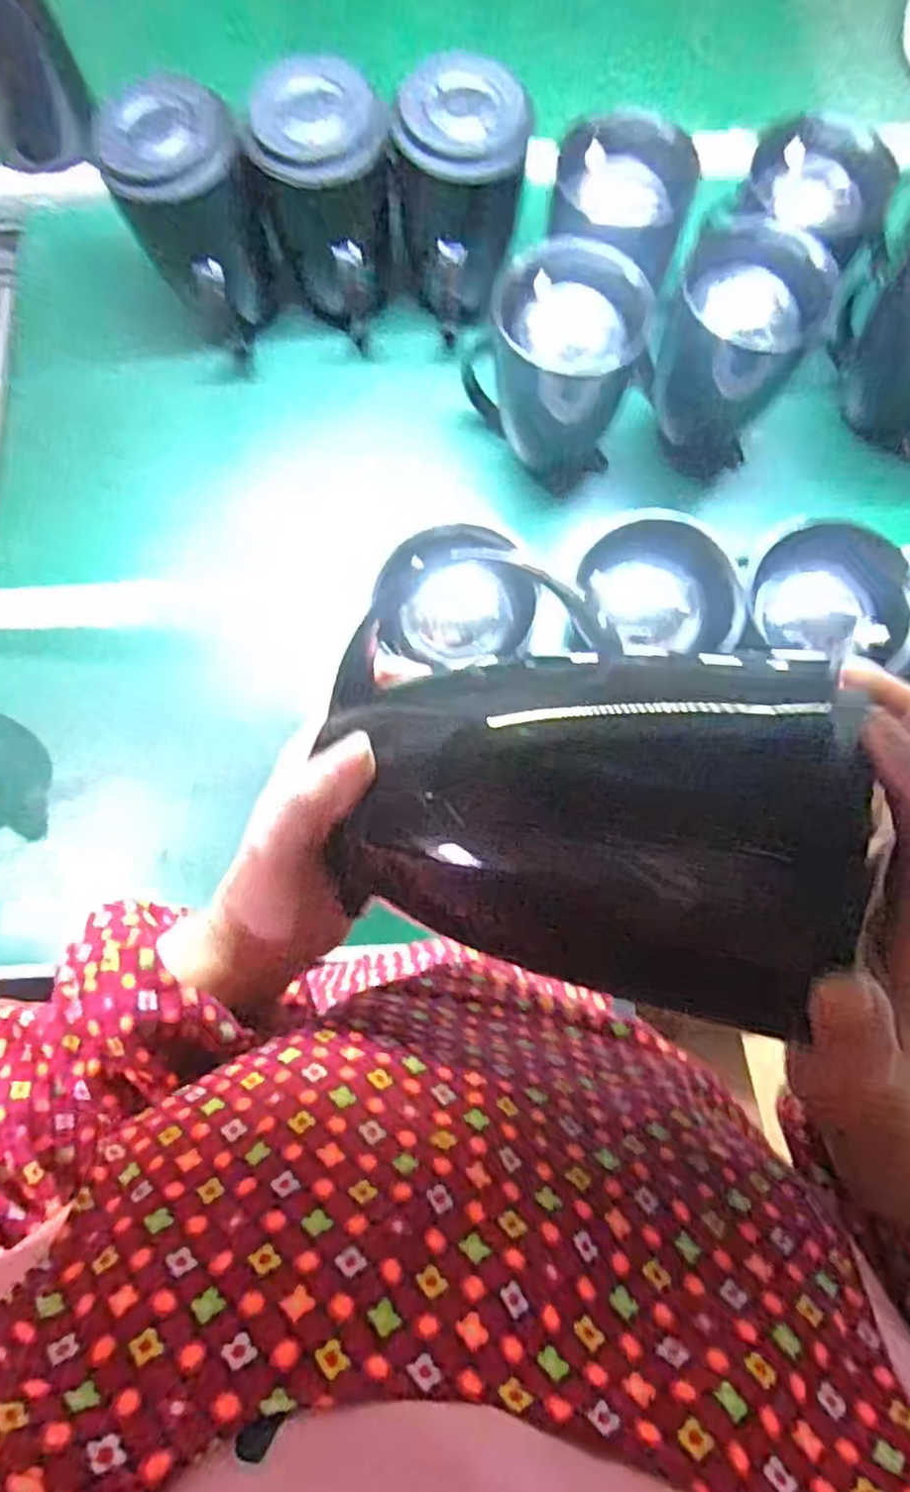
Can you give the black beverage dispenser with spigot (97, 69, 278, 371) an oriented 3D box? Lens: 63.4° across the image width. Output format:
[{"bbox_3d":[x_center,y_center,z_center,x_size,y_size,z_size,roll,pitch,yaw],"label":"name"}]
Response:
[{"bbox_3d":[-0.233,-0.482,0.687,0.101,0.192,0.115,20,78,4],"label":"black beverage dispenser with spigot"}]

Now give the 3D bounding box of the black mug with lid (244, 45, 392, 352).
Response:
[{"bbox_3d":[-0.115,-0.510,0.700,0.110,0.178,0.106,34,80,7],"label":"black mug with lid"}]

